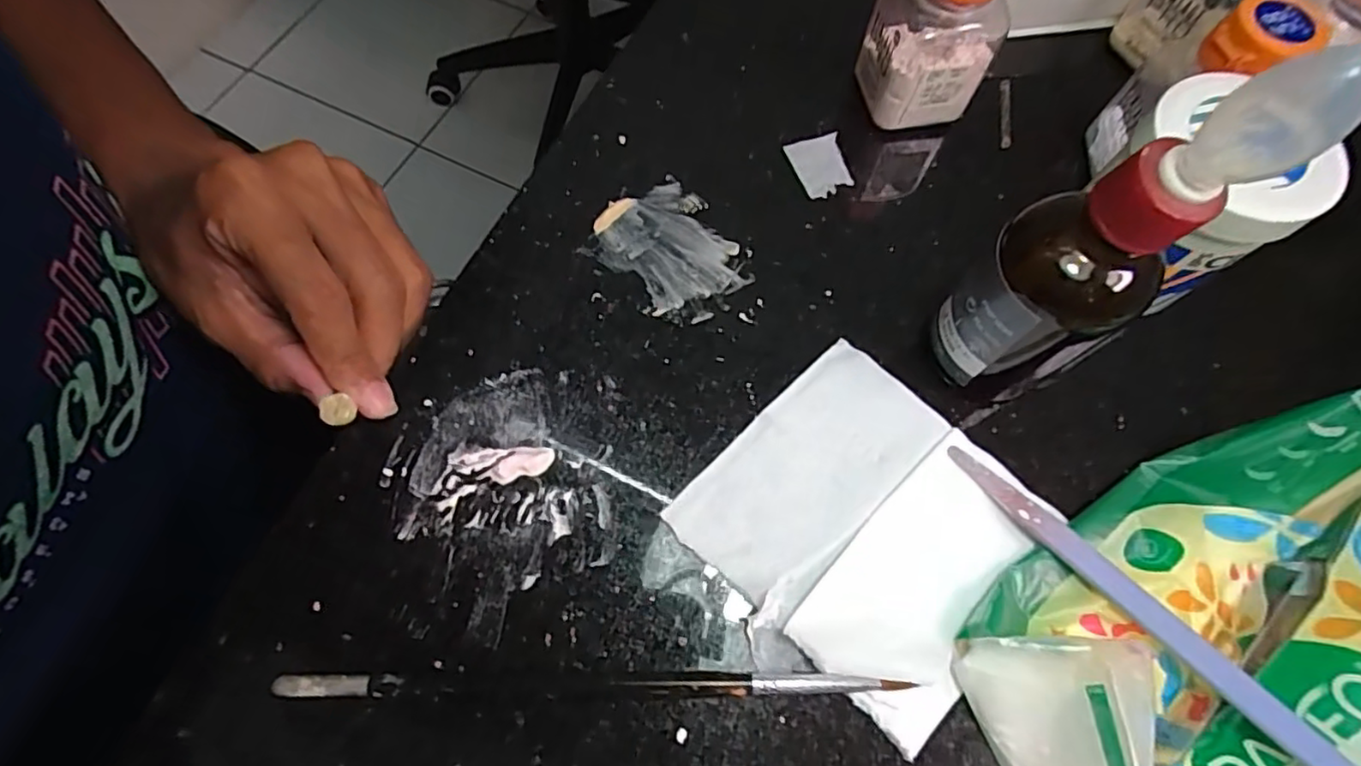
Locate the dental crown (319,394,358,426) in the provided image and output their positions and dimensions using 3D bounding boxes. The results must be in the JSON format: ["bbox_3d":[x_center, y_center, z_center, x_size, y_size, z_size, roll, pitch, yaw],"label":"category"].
[{"bbox_3d":[-0.109,0.009,0.201,0.009,0.006,0.007,-5,67,0],"label":"dental crown"}]

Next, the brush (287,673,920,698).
[{"bbox_3d":[-0.025,0.090,0.189,0.186,0.008,0.006,0,67,2],"label":"brush"}]

